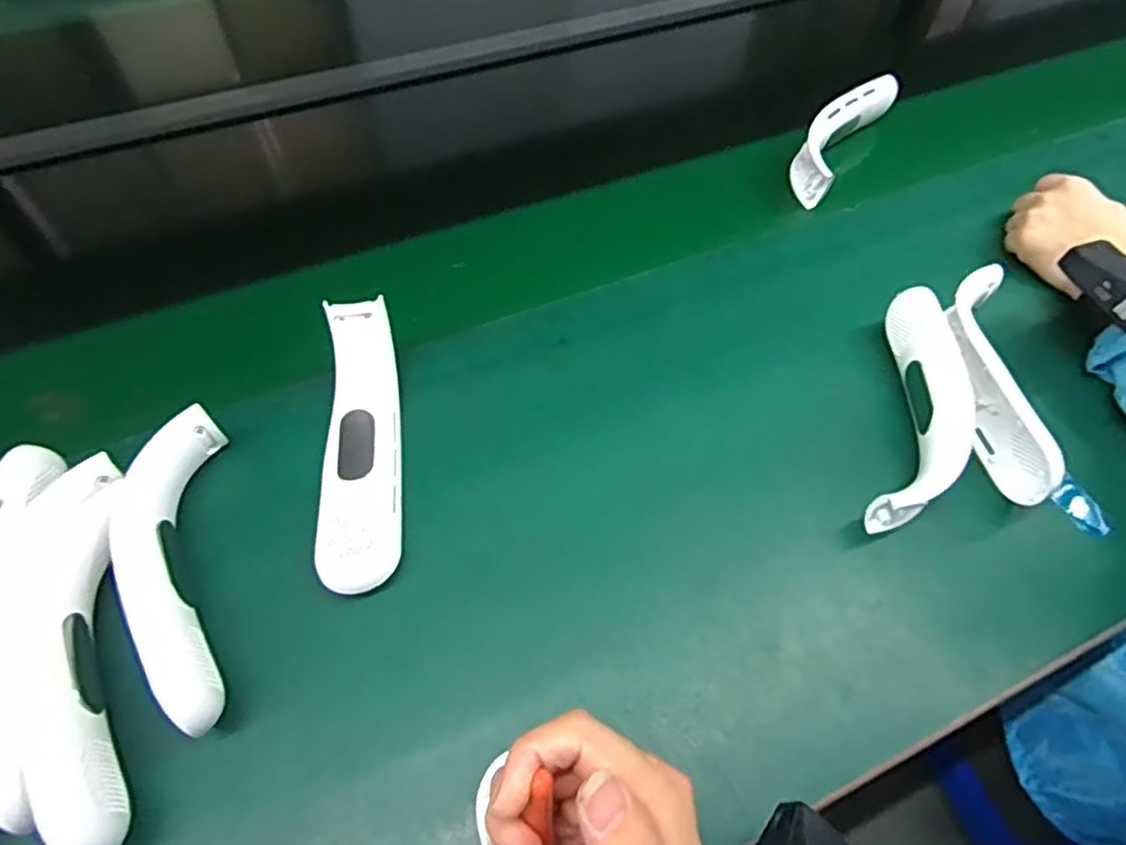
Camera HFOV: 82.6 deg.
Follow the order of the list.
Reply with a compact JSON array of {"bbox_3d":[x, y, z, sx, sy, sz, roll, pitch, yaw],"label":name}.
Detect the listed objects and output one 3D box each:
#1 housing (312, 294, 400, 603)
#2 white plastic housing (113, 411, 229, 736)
[{"bbox_3d":[-0.136,0.013,0.426,0.048,0.056,0.191,-7,56,-5],"label":"housing"},{"bbox_3d":[-0.233,0.083,0.379,0.051,0.051,0.194,-14,57,-10],"label":"white plastic housing"}]

